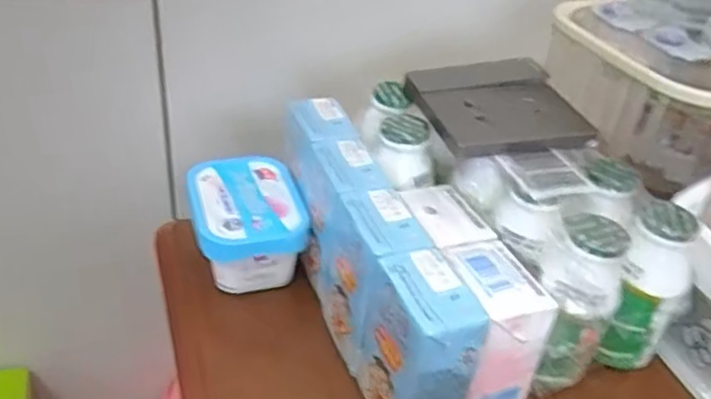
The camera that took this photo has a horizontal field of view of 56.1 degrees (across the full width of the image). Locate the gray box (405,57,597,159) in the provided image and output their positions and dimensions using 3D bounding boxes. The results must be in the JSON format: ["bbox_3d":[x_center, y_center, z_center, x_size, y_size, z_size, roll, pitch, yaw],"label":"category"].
[{"bbox_3d":[0.086,-0.056,0.403,0.091,0.021,0.085,-8,38,-17],"label":"gray box"}]

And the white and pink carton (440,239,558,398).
[{"bbox_3d":[0.067,0.066,0.340,0.040,0.078,0.052,-7,38,-17],"label":"white and pink carton"}]

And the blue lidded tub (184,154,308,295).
[{"bbox_3d":[-0.067,0.019,0.410,0.064,0.052,0.082,-7,38,-16],"label":"blue lidded tub"}]

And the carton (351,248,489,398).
[{"bbox_3d":[0.031,0.074,0.314,0.045,0.087,0.052,-7,38,-17],"label":"carton"}]

